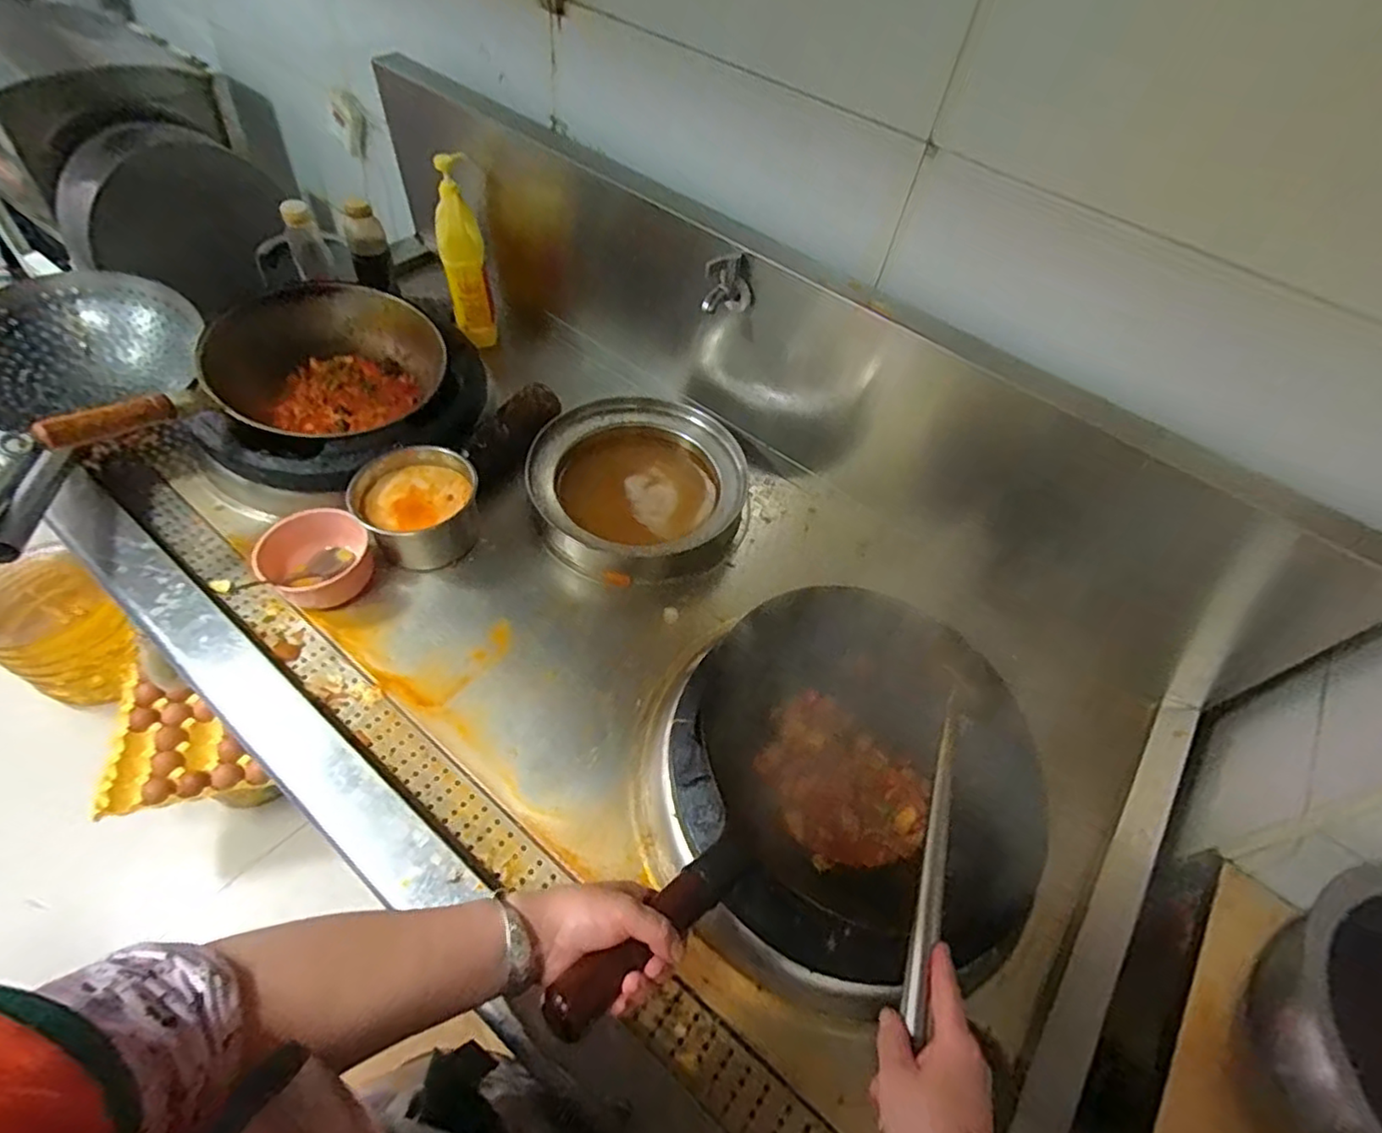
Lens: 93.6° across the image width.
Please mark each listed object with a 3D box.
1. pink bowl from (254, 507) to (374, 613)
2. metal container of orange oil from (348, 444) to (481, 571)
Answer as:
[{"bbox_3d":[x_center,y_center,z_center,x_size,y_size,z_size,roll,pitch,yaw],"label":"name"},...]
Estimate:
[{"bbox_3d":[-0.468,-0.012,0.813,0.123,0.063,0.117,5,51,-6],"label":"pink bowl"},{"bbox_3d":[-0.359,-0.077,0.862,0.140,0.102,0.130,5,51,-6],"label":"metal container of orange oil"}]

